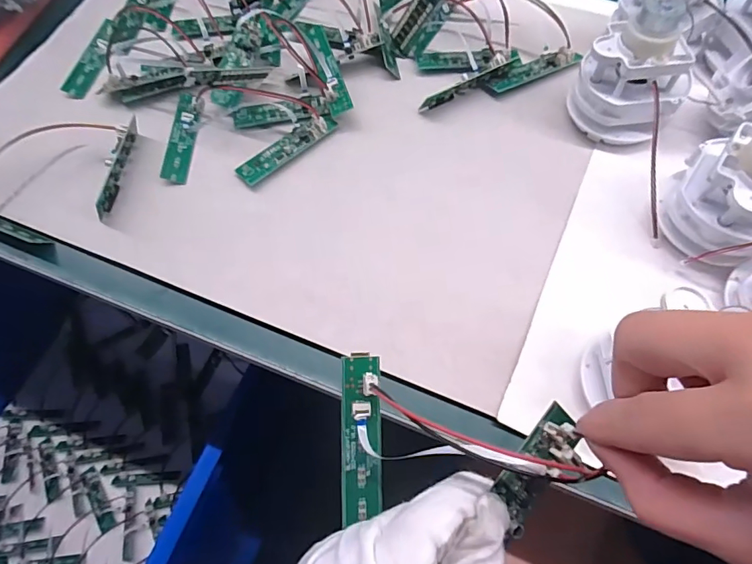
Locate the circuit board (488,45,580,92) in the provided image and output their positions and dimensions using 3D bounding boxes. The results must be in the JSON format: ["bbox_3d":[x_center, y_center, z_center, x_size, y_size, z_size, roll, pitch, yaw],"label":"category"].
[{"bbox_3d":[0.122,-0.166,0.363,0.075,0.006,0.020,-22,65,-8],"label":"circuit board"}]

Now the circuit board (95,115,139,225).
[{"bbox_3d":[-0.185,-0.082,0.334,0.008,0.020,0.081,1,64,3],"label":"circuit board"}]

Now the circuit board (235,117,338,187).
[{"bbox_3d":[-0.065,-0.099,0.342,0.080,0.009,0.021,-42,69,-16],"label":"circuit board"}]

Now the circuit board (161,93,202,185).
[{"bbox_3d":[-0.144,-0.107,0.349,0.018,0.008,0.076,10,64,-20],"label":"circuit board"}]

